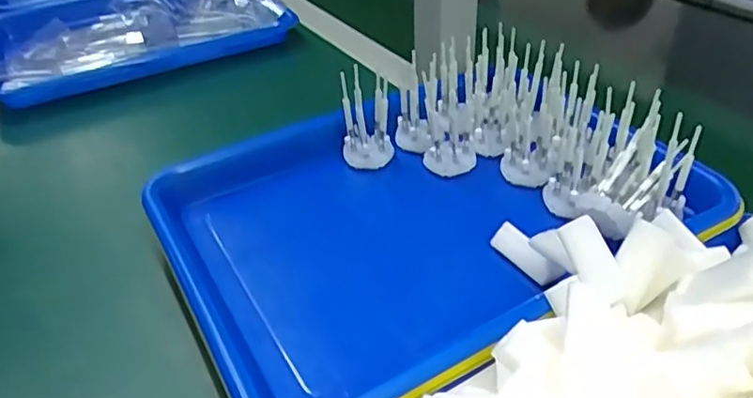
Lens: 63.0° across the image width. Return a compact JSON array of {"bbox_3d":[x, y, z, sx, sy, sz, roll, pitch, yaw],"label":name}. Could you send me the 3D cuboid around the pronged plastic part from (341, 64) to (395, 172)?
[{"bbox_3d":[-0.007,-0.057,0.458,0.036,0.075,0.027,-4,37,-2],"label":"pronged plastic part"}]

